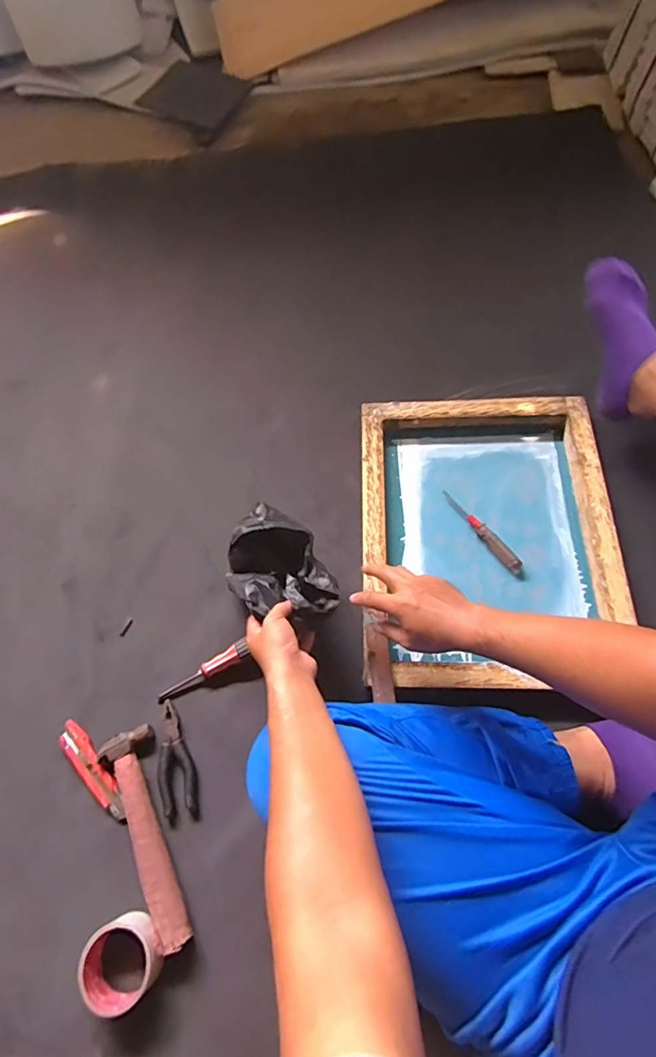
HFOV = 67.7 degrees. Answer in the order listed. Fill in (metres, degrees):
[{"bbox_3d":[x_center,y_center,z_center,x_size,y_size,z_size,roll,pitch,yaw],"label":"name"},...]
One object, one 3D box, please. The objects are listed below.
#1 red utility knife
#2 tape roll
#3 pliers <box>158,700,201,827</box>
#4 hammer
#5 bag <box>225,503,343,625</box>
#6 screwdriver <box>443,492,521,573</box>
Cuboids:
[{"bbox_3d":[-0.338,0.350,0.707,0.166,0.014,0.036,42,74,16],"label":"red utility knife"},{"bbox_3d":[-0.248,0.525,0.601,0.094,0.047,0.086,-2,66,4],"label":"tape roll"},{"bbox_3d":[-0.212,0.321,0.678,0.048,0.019,0.153,-13,68,-5],"label":"pliers"},{"bbox_3d":[-0.247,0.405,0.652,0.075,0.048,0.264,-21,69,-6],"label":"hammer"},{"bbox_3d":[-0.069,0.062,0.681,0.124,0.087,0.163,-33,71,-12],"label":"bag"},{"bbox_3d":[0.247,0.001,0.783,0.022,0.017,0.171,-34,68,-10],"label":"screwdriver"}]

